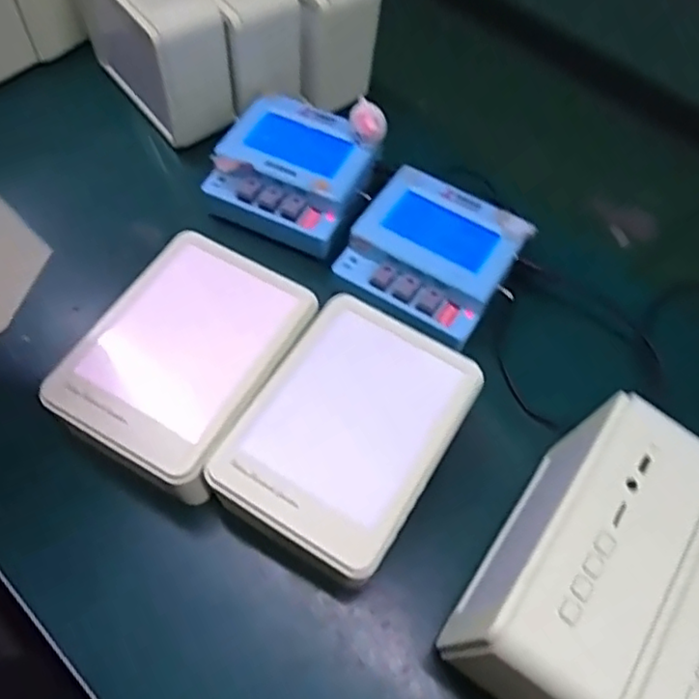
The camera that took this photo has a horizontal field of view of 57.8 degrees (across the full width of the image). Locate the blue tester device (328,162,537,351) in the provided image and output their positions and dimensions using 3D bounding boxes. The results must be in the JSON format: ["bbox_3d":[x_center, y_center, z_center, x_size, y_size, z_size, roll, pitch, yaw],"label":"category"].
[{"bbox_3d":[0.055,-0.063,0.434,0.102,0.040,0.095,31,62,14],"label":"blue tester device"}]

